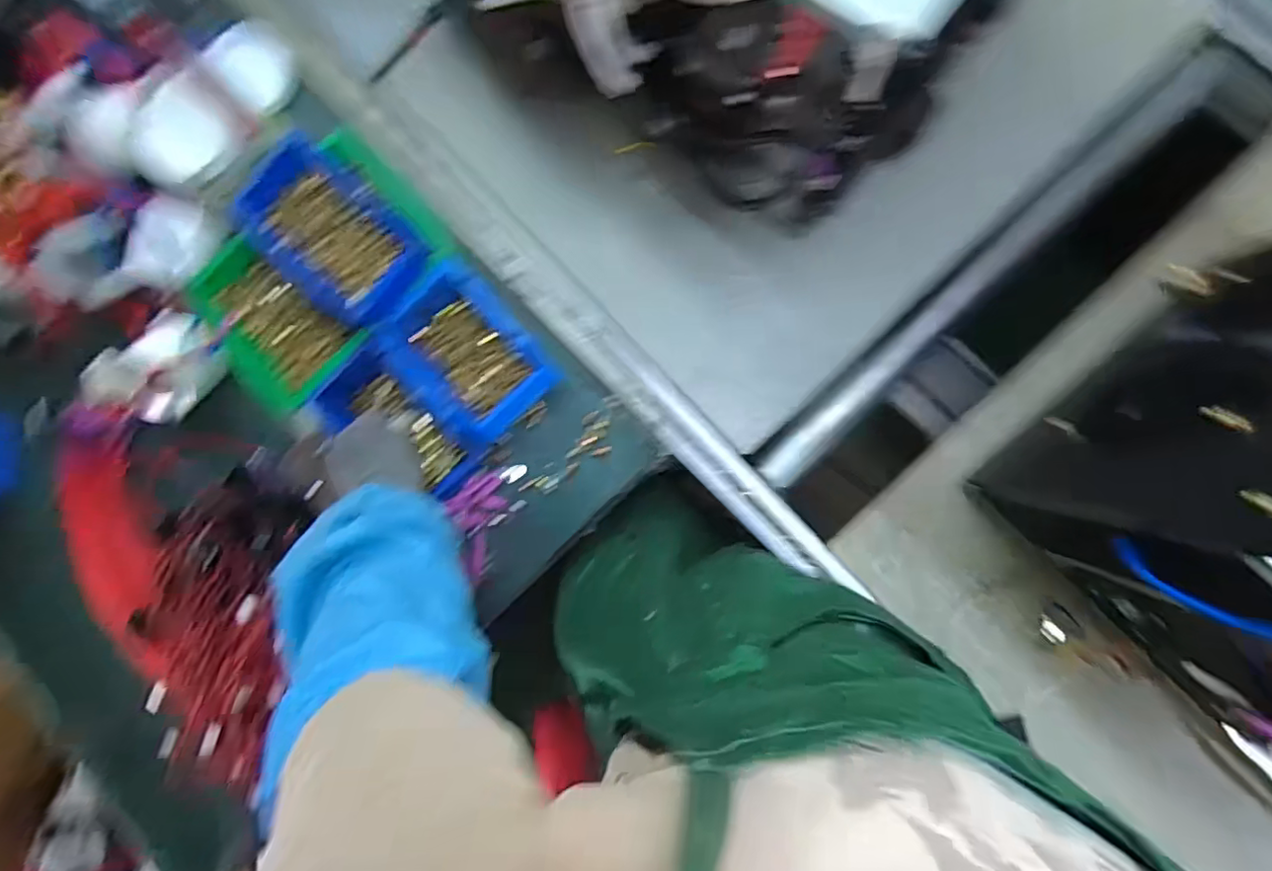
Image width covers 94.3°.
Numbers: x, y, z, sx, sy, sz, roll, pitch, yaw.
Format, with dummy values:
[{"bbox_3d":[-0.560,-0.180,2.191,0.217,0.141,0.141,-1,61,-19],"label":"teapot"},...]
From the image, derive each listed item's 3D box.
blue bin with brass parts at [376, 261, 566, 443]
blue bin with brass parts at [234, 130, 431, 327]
[{"bbox_3d":[-0.174,-0.085,0.618,0.125,0.086,0.161,-44,84,5],"label":"blue bin with brass parts"},{"bbox_3d":[-0.295,-0.194,0.589,0.122,0.069,0.175,-44,84,5],"label":"blue bin with brass parts"}]

